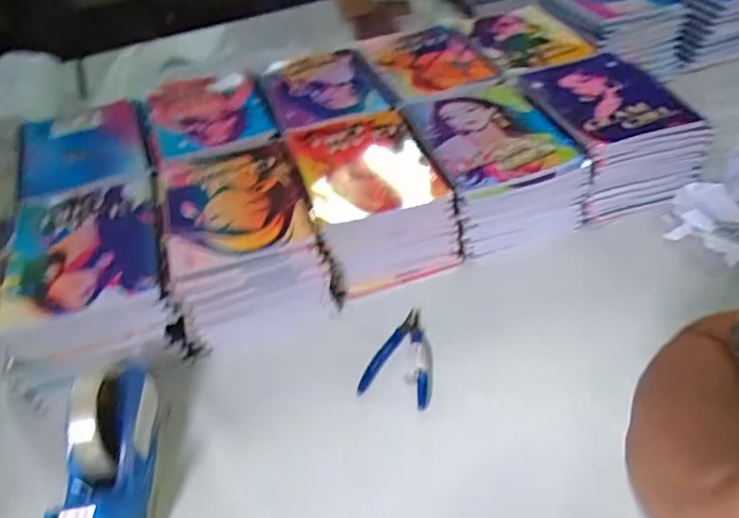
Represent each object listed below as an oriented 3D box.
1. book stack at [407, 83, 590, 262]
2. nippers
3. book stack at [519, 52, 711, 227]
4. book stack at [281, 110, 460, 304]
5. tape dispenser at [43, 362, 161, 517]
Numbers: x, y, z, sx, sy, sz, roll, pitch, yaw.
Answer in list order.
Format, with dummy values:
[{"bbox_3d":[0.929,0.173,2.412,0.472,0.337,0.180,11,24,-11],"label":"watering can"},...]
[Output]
[{"bbox_3d":[0.154,-0.119,0.742,0.170,0.118,0.216,-13,42,-9],"label":"book stack"},{"bbox_3d":[0.039,0.098,0.606,0.070,0.008,0.118,8,43,15],"label":"nippers"},{"bbox_3d":[0.314,-0.173,0.770,0.170,0.109,0.218,-10,41,-5],"label":"book stack"},{"bbox_3d":[-0.001,-0.080,0.716,0.155,0.116,0.207,-15,42,-11],"label":"book stack"},{"bbox_3d":[-0.229,0.156,0.499,0.062,0.084,0.188,-11,41,-7],"label":"tape dispenser"}]

